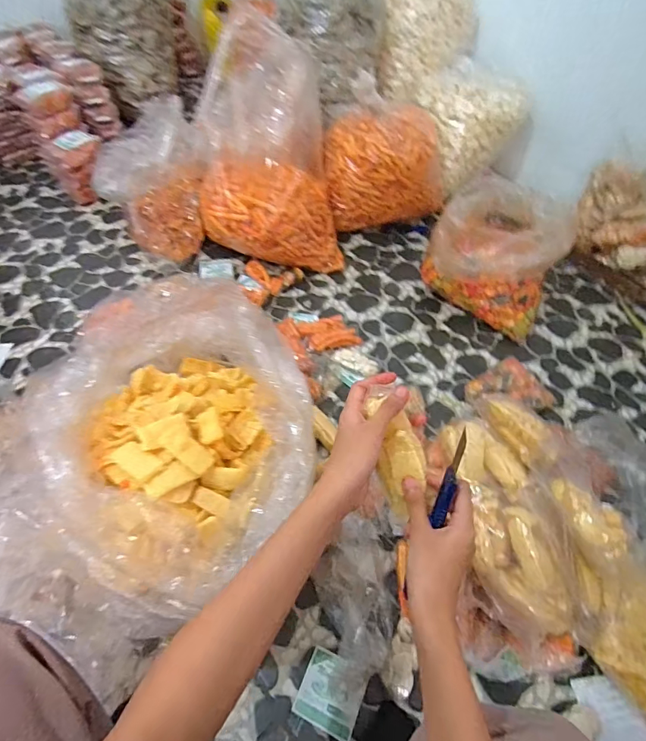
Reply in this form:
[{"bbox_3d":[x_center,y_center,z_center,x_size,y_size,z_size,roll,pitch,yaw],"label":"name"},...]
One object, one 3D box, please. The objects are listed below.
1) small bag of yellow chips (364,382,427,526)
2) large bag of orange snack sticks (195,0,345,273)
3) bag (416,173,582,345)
[{"bbox_3d":[0.071,0.078,0.396,0.047,0.024,0.120,-5,86,-9],"label":"small bag of yellow chips"},{"bbox_3d":[-0.155,-0.576,1.172,0.380,0.525,0.339,-10,52,-12],"label":"large bag of orange snack sticks"},{"bbox_3d":[0.466,-0.325,1.170,0.315,0.287,0.332,18,52,10],"label":"bag"}]

